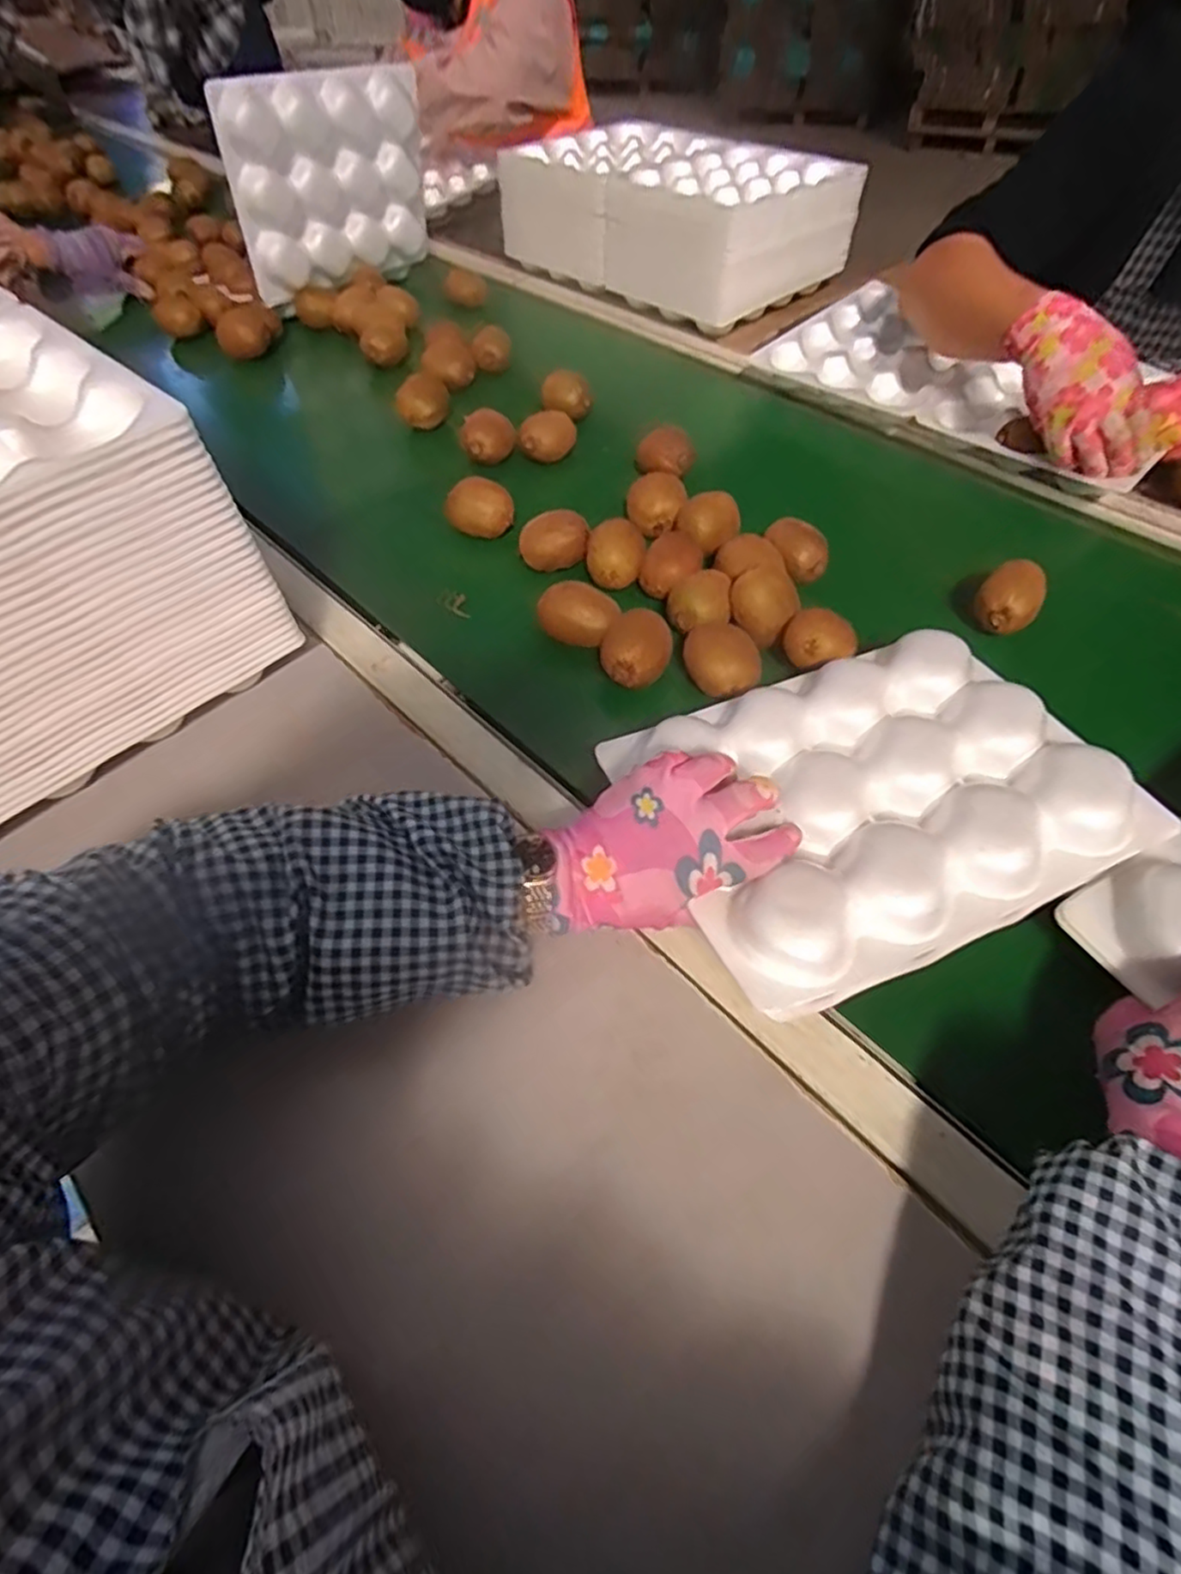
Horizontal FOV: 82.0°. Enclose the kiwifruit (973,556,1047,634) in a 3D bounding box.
[{"bbox_3d":[0.350,-0.154,0.567,0.053,0.038,0.076,29,58,21],"label":"kiwifruit"}]

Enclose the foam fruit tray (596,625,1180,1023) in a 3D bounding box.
[{"bbox_3d":[0.173,-0.003,0.430,0.279,0.036,0.214,-19,54,-14],"label":"foam fruit tray"}]

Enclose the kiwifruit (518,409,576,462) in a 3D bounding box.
[{"bbox_3d":[-0.050,-0.382,0.743,0.061,0.040,0.052,-5,52,-3],"label":"kiwifruit"}]

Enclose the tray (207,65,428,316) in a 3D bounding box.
[{"bbox_3d":[-0.350,-0.818,0.937,0.286,0.223,0.053,-33,58,-22],"label":"tray"}]

